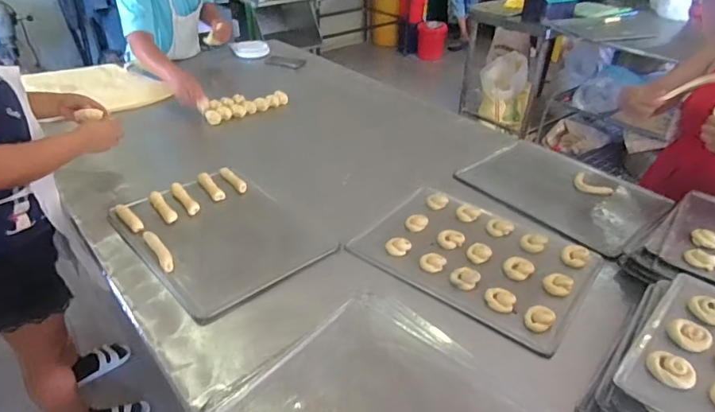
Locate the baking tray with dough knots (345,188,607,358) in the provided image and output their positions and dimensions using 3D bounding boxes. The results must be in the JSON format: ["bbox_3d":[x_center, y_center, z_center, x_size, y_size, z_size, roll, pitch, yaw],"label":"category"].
[{"bbox_3d":[0.252,0.099,0.989,0.432,0.030,0.332,26,42,30],"label":"baking tray with dough knots"}]

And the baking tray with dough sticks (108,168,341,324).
[{"bbox_3d":[-0.307,0.053,1.038,0.324,0.035,0.431,-27,44,-34],"label":"baking tray with dough sticks"}]

